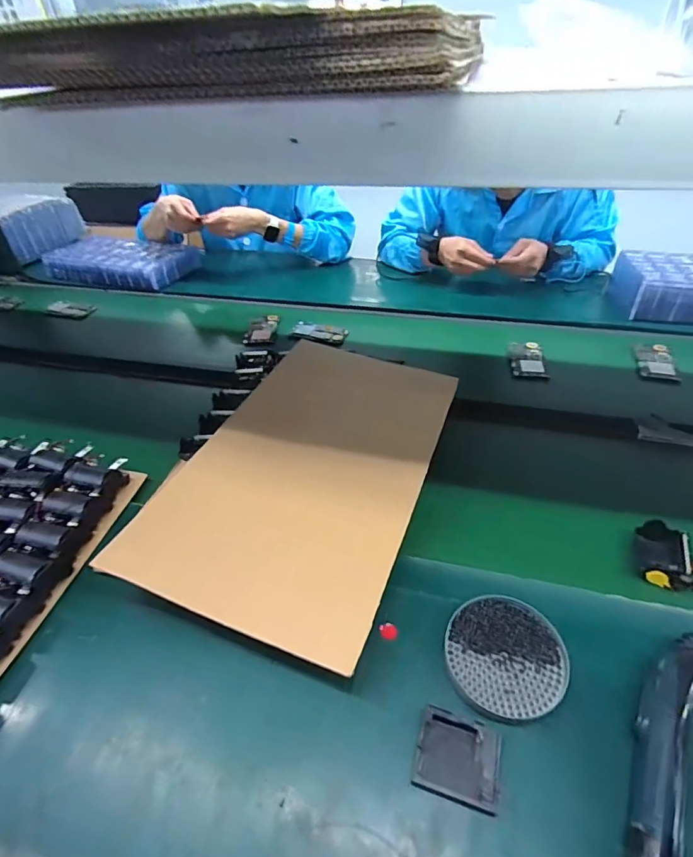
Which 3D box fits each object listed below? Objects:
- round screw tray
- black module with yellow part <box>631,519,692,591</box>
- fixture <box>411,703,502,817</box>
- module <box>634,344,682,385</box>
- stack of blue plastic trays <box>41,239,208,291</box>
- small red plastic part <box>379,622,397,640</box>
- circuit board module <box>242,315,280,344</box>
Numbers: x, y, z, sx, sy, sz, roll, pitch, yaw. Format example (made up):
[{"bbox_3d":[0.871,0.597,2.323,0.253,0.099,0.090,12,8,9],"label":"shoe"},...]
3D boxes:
[{"bbox_3d":[0.157,0.223,0.453,0.111,0.015,0.114,-1,40,1],"label":"round screw tray"},{"bbox_3d":[0.376,0.149,0.529,0.075,0.032,0.067,16,43,20],"label":"black module with yellow part"},{"bbox_3d":[0.098,0.284,0.396,0.070,0.016,0.061,11,42,15],"label":"fixture"},{"bbox_3d":[0.582,-0.127,0.864,0.067,0.015,0.112,7,41,11],"label":"module"},{"bbox_3d":[-0.625,-0.472,1.291,0.395,0.070,0.216,9,42,14],"label":"stack of blue plastic trays"},{"bbox_3d":[0.045,0.217,0.489,0.017,0.005,0.017,-2,39,1],"label":"small red plastic part"},{"bbox_3d":[-0.188,-0.219,1.000,0.072,0.025,0.101,-4,40,-2],"label":"circuit board module"}]

